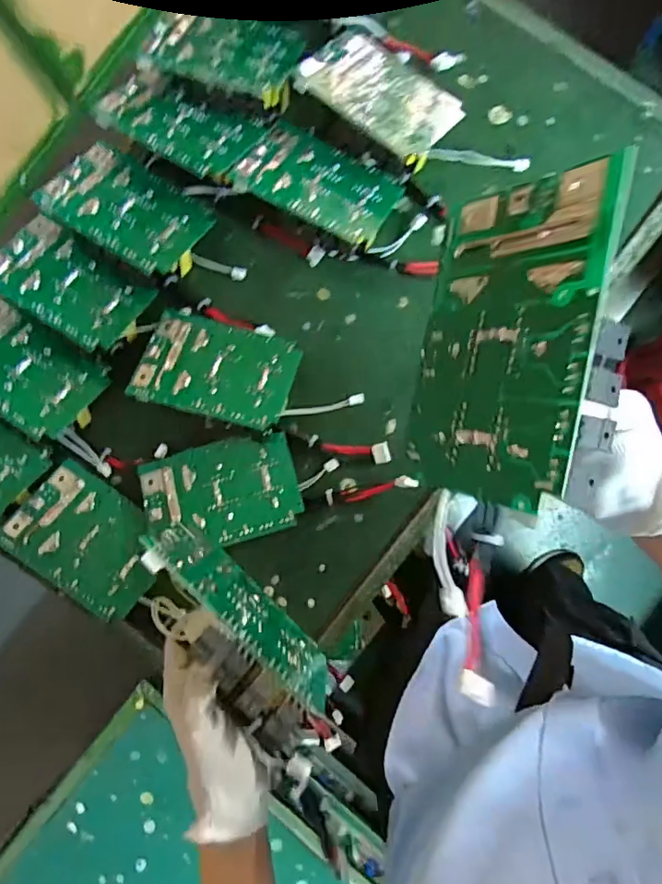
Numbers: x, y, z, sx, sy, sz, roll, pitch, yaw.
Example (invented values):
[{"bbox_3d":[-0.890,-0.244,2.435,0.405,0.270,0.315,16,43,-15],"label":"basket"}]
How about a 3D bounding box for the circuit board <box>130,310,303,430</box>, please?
[{"bbox_3d":[-0.122,-0.080,0.589,0.162,0.012,0.111,15,70,5],"label":"circuit board"}]

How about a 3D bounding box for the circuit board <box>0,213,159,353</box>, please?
[{"bbox_3d":[-0.288,-0.174,0.599,0.156,0.015,0.107,29,69,1],"label":"circuit board"}]

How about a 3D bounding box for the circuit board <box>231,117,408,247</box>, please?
[{"bbox_3d":[-0.010,-0.284,0.598,0.165,0.036,0.132,30,65,6],"label":"circuit board"}]

